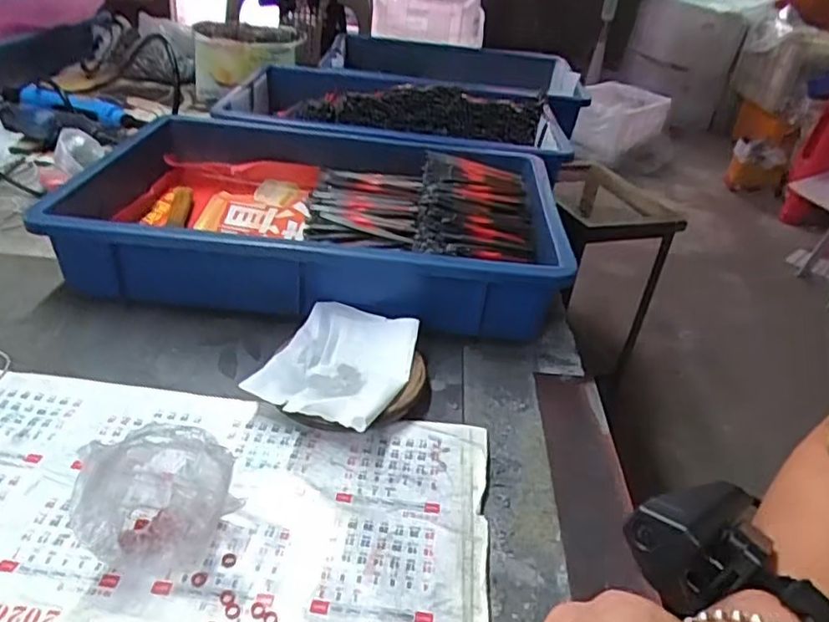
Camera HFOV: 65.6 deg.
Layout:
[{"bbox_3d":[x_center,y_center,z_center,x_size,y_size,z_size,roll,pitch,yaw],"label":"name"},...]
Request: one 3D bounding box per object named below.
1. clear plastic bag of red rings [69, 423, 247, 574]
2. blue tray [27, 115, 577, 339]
[{"bbox_3d":[-0.135,0.096,0.333,0.073,0.075,0.053,8,32,4],"label":"clear plastic bag of red rings"},{"bbox_3d":[-0.088,-0.098,0.631,0.426,0.080,0.300,7,32,2],"label":"blue tray"}]

